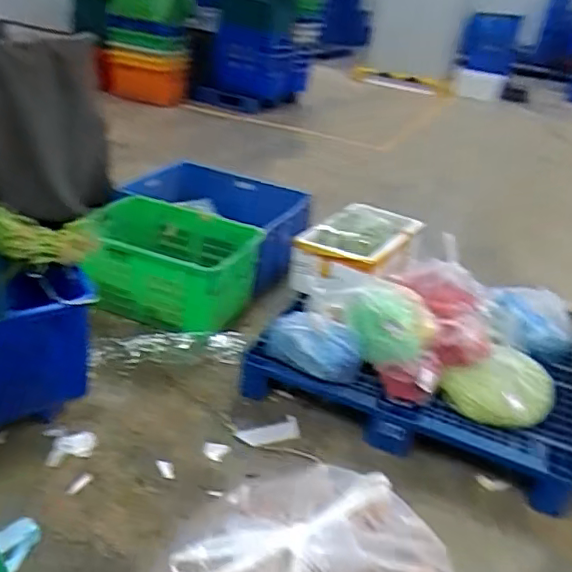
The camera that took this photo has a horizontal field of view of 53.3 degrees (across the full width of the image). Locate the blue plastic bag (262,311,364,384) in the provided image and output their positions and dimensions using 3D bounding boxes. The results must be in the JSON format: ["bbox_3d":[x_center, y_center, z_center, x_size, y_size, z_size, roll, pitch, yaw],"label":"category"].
[{"bbox_3d":[0.090,0.201,1.941,0.328,0.172,0.145,19,31,19],"label":"blue plastic bag"}]

